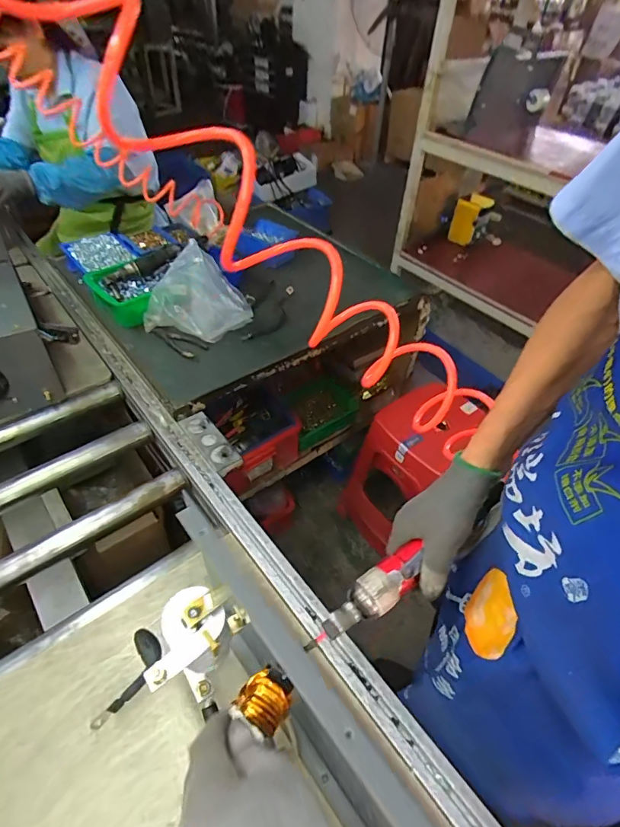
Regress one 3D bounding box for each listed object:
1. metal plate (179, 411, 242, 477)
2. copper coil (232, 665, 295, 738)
[{"bbox_3d":[-0.194,0.053,0.866,0.056,0.014,0.158,-27,53,-28],"label":"metal plate"},{"bbox_3d":[-0.041,0.268,0.421,0.050,0.047,0.049,3,46,-3],"label":"copper coil"}]

